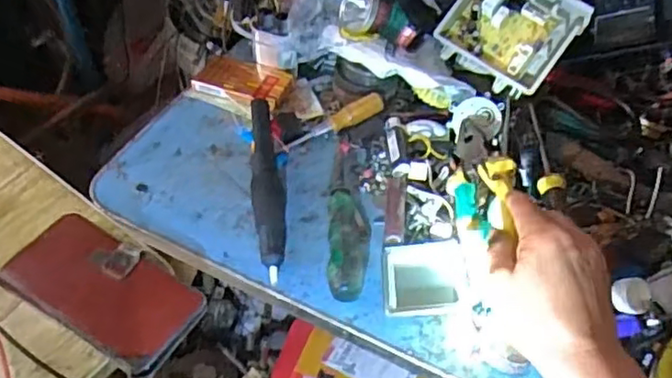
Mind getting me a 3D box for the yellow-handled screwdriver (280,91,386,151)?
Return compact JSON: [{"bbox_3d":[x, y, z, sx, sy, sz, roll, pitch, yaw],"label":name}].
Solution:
[{"bbox_3d":[-0.003,-0.070,0.662,0.114,0.016,0.020,-28,54,-7],"label":"yellow-handled screwdriver"}]

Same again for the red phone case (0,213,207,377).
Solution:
[{"bbox_3d":[-0.189,0.081,0.516,0.164,0.023,0.081,29,54,20],"label":"red phone case"}]

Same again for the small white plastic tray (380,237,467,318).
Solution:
[{"bbox_3d":[0.076,0.076,0.550,0.070,0.014,0.076,1,50,-2],"label":"small white plastic tray"}]

